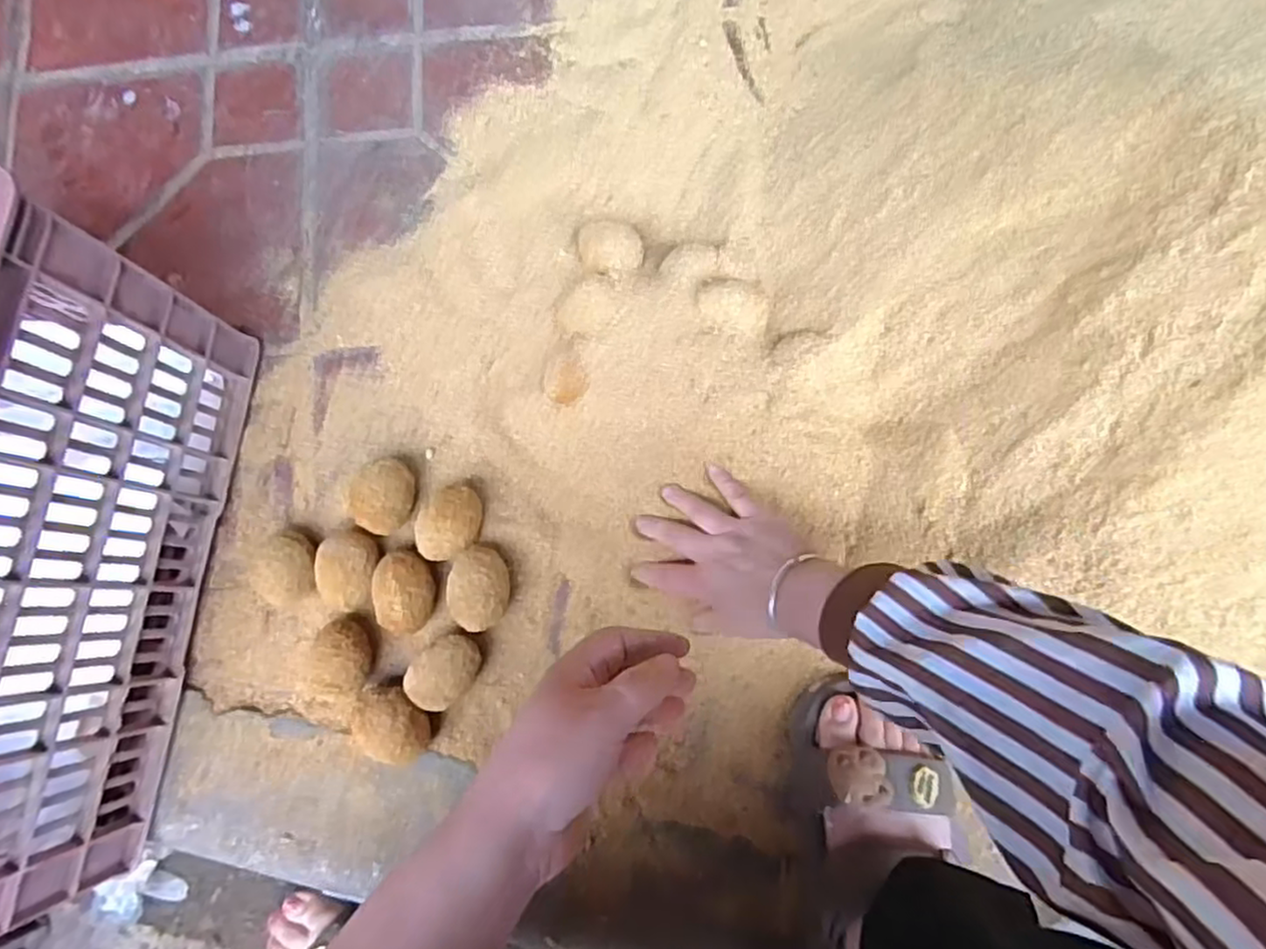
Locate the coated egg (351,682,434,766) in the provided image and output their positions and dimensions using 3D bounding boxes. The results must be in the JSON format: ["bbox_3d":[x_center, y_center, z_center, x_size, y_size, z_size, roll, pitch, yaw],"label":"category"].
[{"bbox_3d":[-0.187,0.192,0.541,0.066,0.041,0.047,43,84,9],"label":"coated egg"}]

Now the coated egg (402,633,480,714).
[{"bbox_3d":[-0.147,0.154,0.550,0.044,0.044,0.061,35,83,8],"label":"coated egg"}]

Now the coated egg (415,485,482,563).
[{"bbox_3d":[-0.148,0.040,0.567,0.047,0.043,0.063,35,83,8],"label":"coated egg"}]

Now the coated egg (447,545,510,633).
[{"bbox_3d":[-0.122,0.091,0.558,0.048,0.046,0.066,4,80,3],"label":"coated egg"}]

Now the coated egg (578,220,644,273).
[{"bbox_3d":[-0.020,-0.184,0.584,0.056,0.036,0.047,2,76,2],"label":"coated egg"}]

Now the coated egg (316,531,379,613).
[{"bbox_3d":[-0.228,0.077,0.564,0.049,0.045,0.062,-19,80,-1],"label":"coated egg"}]

